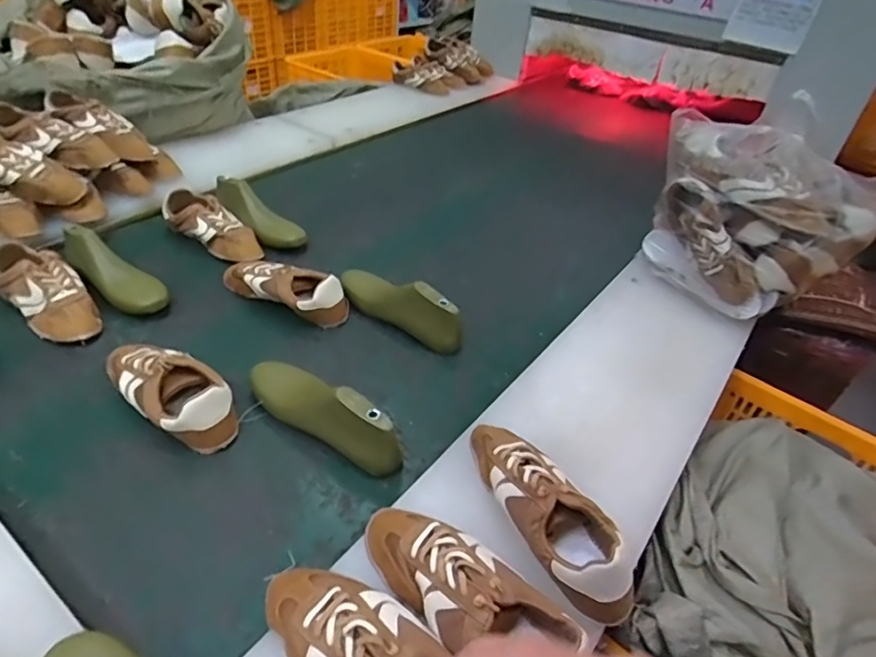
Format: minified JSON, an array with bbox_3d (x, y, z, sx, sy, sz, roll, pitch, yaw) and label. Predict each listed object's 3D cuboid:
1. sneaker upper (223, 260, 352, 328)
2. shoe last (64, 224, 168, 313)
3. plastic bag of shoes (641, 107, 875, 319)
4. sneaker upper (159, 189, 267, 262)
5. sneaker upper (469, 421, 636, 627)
[{"bbox_3d":[-0.266,-0.074,0.923,0.244,0.076,0.085,22,42,19],"label":"sneaker upper"},{"bbox_3d":[-0.547,-0.100,0.909,0.232,0.063,0.076,35,45,13],"label":"shoe last"},{"bbox_3d":[0.536,-0.205,0.956,0.235,0.233,0.343,-20,46,-28],"label":"plastic bag of shoes"},{"bbox_3d":[-0.433,-0.198,1.056,0.229,0.078,0.084,24,43,21],"label":"sneaker upper"},{"bbox_3d":[0.111,0.184,0.577,0.086,0.080,0.247,-15,44,-23],"label":"sneaker upper"}]

